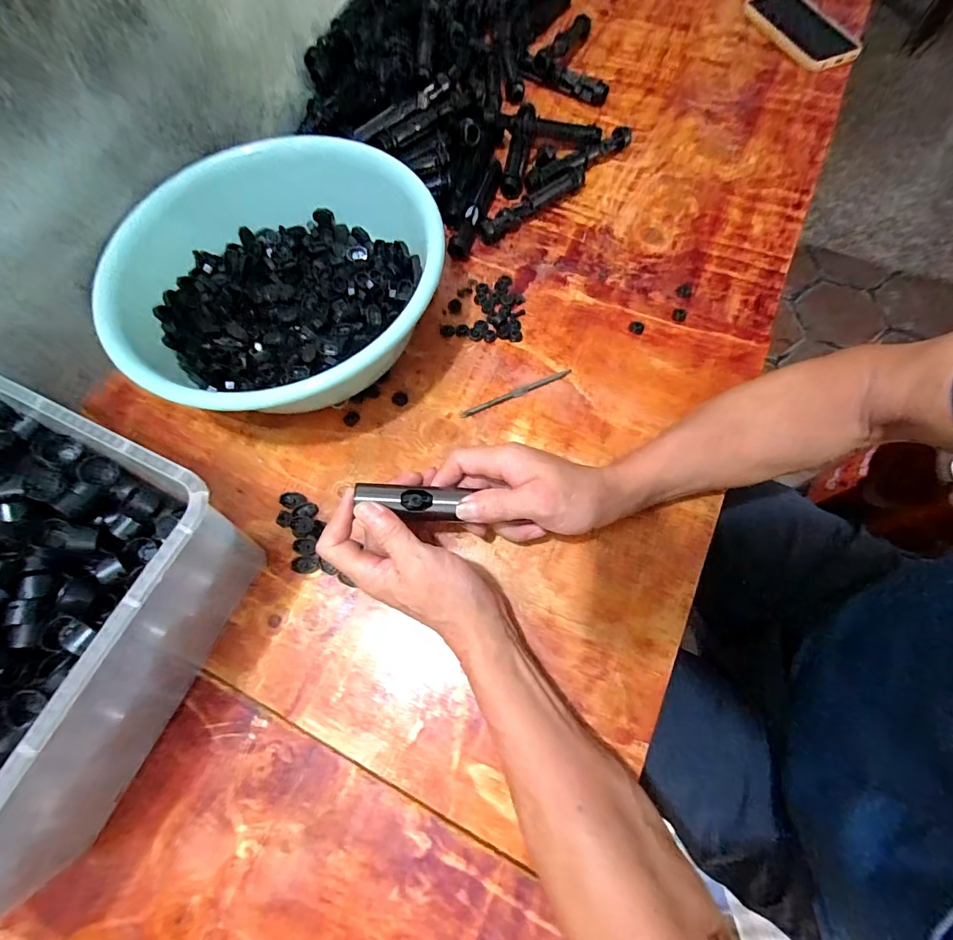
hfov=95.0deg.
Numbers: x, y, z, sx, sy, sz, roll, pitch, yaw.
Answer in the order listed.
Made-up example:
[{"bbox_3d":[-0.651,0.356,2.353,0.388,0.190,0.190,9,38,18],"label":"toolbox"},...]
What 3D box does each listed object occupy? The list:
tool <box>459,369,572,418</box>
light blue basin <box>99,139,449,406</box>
[{"bbox_3d":[0.038,-0.075,0.427,0.115,0.005,0.008,-22,69,-5],"label":"tool"},{"bbox_3d":[-0.185,-0.174,0.429,0.282,0.099,0.296,19,71,10],"label":"light blue basin"}]

